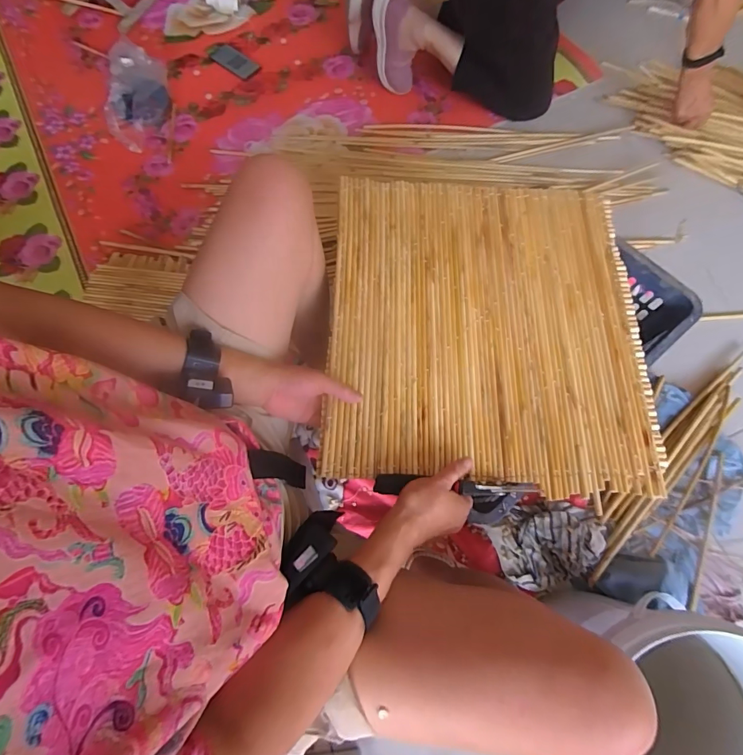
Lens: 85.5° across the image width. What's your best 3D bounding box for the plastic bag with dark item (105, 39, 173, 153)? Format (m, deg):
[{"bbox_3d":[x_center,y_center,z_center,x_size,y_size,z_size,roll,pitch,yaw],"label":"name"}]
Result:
[{"bbox_3d":[-0.664,-0.803,1.124,0.162,0.094,0.334,-5,72,0],"label":"plastic bag with dark item"}]

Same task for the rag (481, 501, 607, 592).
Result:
[{"bbox_3d":[0.322,0.304,0.731,0.192,0.058,0.133,-8,72,-1],"label":"rag"}]

